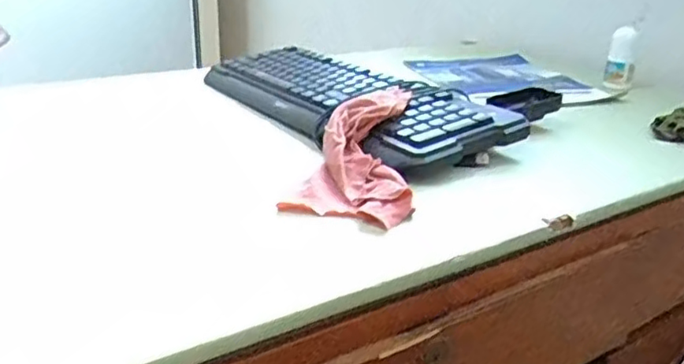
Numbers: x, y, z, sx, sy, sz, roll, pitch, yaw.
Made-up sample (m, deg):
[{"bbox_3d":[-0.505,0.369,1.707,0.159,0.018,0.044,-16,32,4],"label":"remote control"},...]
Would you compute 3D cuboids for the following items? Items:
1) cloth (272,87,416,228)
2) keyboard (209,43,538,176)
[{"bbox_3d":[0.016,-0.033,0.563,0.095,0.030,0.228,5,37,6],"label":"cloth"},{"bbox_3d":[-0.007,-0.102,0.726,0.160,0.040,0.440,-13,27,-32],"label":"keyboard"}]

